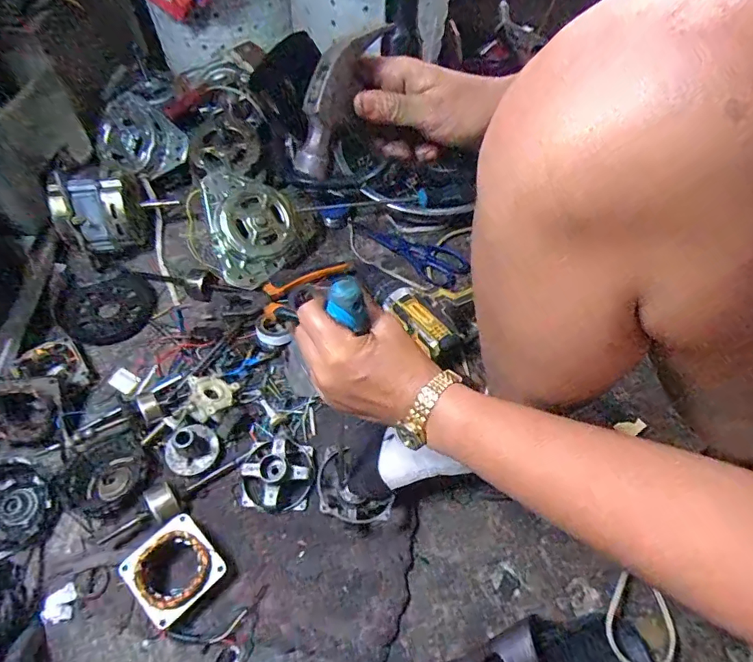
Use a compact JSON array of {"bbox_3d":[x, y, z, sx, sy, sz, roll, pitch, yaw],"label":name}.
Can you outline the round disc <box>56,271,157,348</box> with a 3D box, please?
[{"bbox_3d":[-0.386,-0.031,0.670,0.123,0.018,0.118,1,56,-2],"label":"round disc"}]

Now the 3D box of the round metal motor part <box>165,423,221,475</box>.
[{"bbox_3d":[-0.214,0.127,0.527,0.054,0.048,0.057,1,56,-2],"label":"round metal motor part"}]

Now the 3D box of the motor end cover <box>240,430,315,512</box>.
[{"bbox_3d":[-0.111,0.160,0.528,0.077,0.038,0.079,6,56,2],"label":"motor end cover"}]

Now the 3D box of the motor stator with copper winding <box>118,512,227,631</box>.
[{"bbox_3d":[-0.199,0.239,0.464,0.075,0.048,0.077,40,63,22],"label":"motor stator with copper winding"}]

